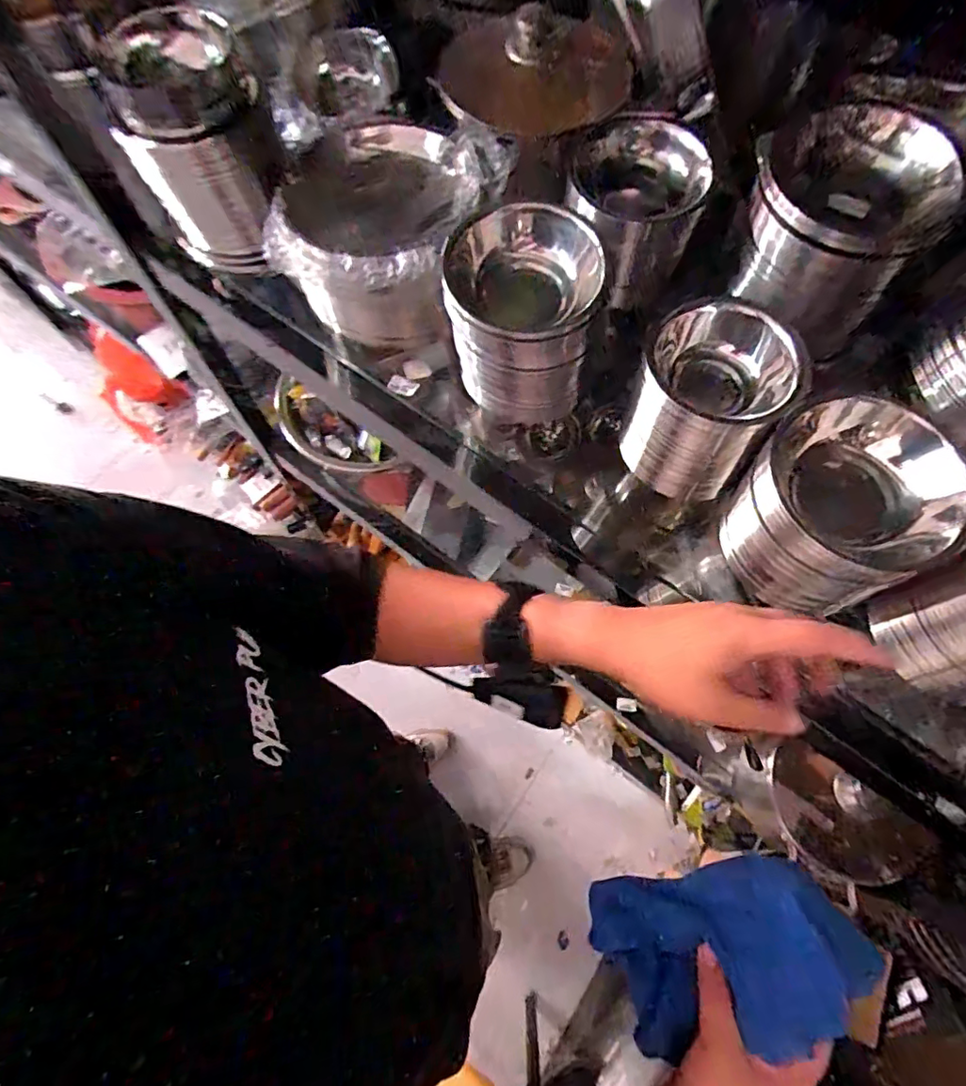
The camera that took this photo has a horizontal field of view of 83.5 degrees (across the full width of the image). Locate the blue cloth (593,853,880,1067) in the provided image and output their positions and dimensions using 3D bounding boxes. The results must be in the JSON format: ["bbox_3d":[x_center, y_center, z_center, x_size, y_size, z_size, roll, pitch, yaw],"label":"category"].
[{"bbox_3d":[0.162,0.276,0.363,0.145,0.088,0.095,-11,69,-5],"label":"blue cloth"}]

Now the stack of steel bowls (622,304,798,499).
[{"bbox_3d":[0.180,-0.116,0.461,0.107,0.135,0.098,24,71,9],"label":"stack of steel bowls"}]

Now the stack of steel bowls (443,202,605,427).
[{"bbox_3d":[0.030,-0.187,0.474,0.111,0.144,0.123,-12,69,-5],"label":"stack of steel bowls"}]

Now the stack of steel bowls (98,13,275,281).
[{"bbox_3d":[-0.278,-0.376,0.540,0.115,0.186,0.144,-8,69,-3],"label":"stack of steel bowls"}]

